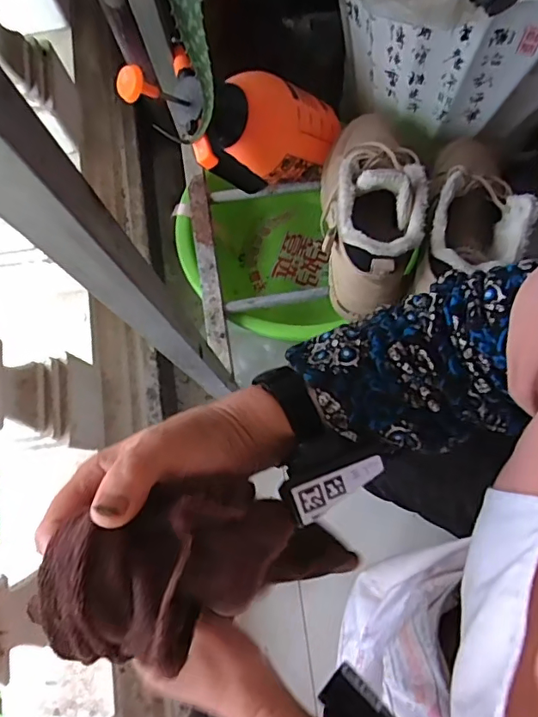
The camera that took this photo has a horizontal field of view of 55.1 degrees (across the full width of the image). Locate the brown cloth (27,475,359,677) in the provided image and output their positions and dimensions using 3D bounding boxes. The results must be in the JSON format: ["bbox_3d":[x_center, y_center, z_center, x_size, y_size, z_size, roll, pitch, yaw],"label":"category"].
[{"bbox_3d":[-0.030,0.108,0.287,0.051,0.171,0.077,-13,73,41],"label":"brown cloth"}]

